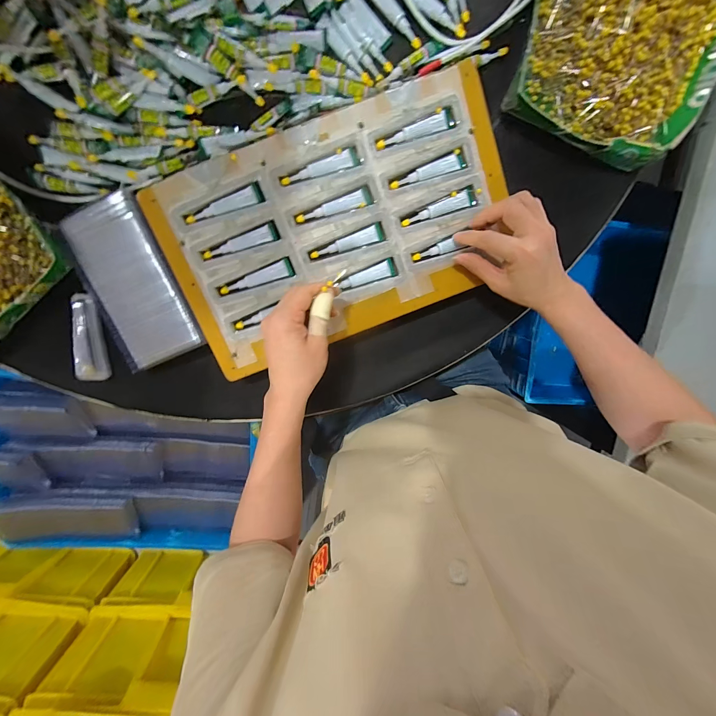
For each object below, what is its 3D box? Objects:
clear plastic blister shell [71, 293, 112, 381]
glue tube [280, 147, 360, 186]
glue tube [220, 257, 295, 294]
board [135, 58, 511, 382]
[{"bbox_3d":[-0.331,-0.023,0.384,0.034,0.018,0.105,5,102,-4],"label":"clear plastic blister shell"},{"bbox_3d":[-0.042,-0.207,0.343,0.087,0.008,0.018,-22,102,2],"label":"glue tube"},{"bbox_3d":[-0.117,-0.092,0.360,0.085,0.007,0.019,-19,103,1],"label":"glue tube"},{"bbox_3d":[-0.018,-0.143,0.354,0.380,0.022,0.221,-21,97,1],"label":"board"}]

